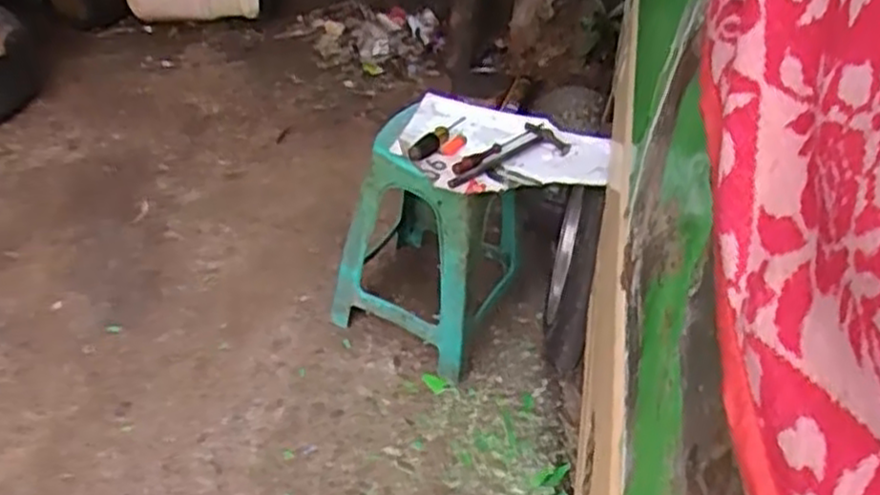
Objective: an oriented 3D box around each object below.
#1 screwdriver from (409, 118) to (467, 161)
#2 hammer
[{"bbox_3d":[-0.004,-0.212,1.440,0.037,0.027,0.174,23,43,19],"label":"screwdriver"},{"bbox_3d":[0.120,-0.170,1.410,0.271,0.028,0.092,-24,48,-30],"label":"hammer"}]

